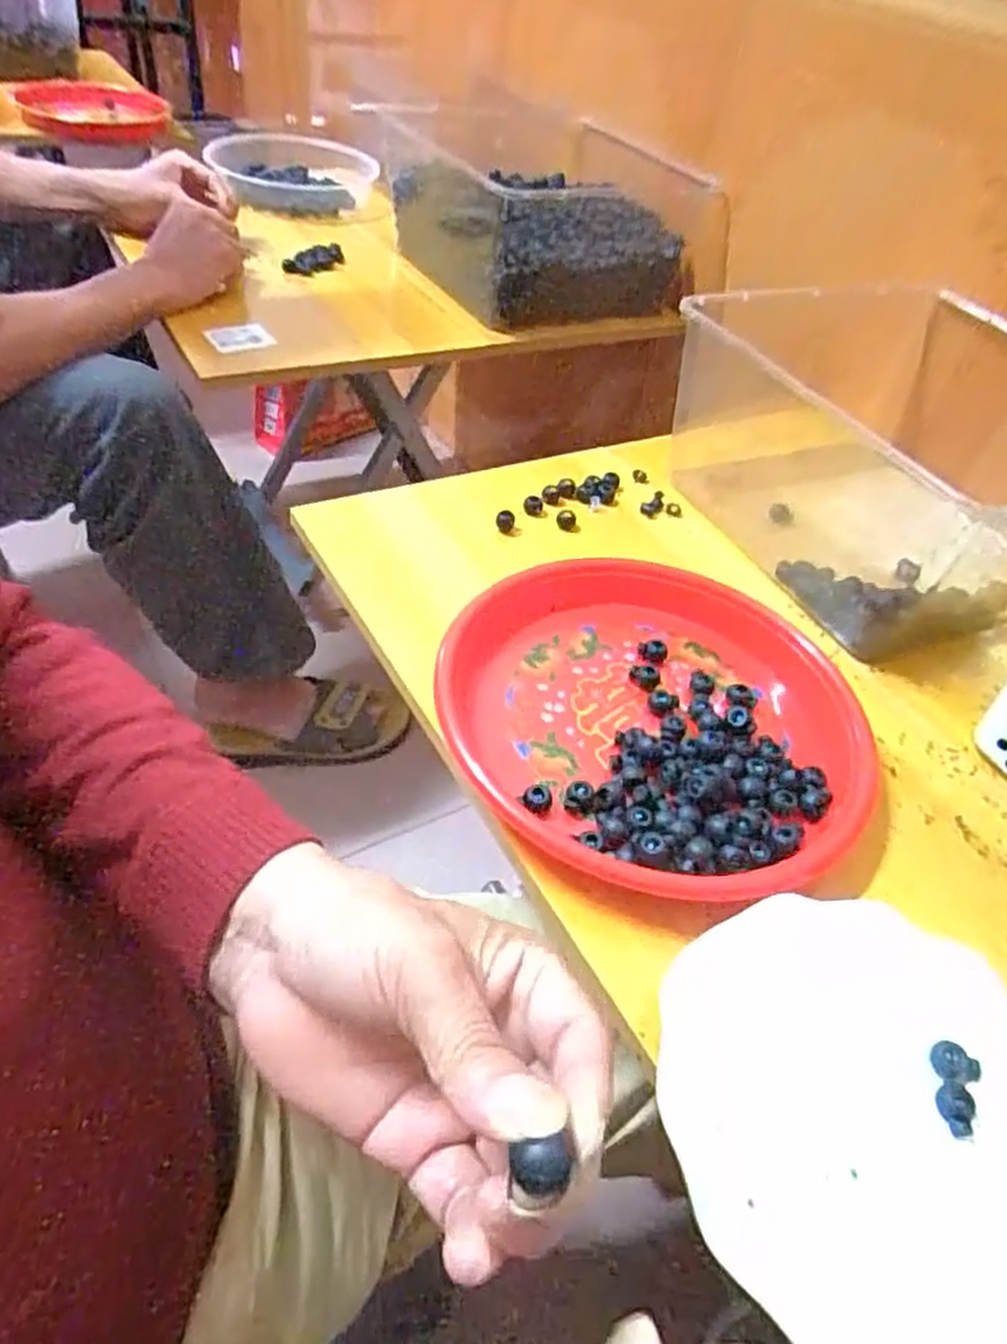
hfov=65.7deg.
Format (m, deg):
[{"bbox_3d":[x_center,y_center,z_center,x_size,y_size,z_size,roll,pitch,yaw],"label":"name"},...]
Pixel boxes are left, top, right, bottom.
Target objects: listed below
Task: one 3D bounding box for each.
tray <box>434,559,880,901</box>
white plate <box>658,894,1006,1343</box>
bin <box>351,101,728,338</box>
[{"bbox_3d":[0.089,0.021,0.464,0.254,0.028,0.255,13,46,5],"label":"tray"},{"bbox_3d":[0.157,0.185,0.325,0.180,0.021,0.177,4,46,-4],"label":"white plate"},{"bbox_3d":[0.028,-0.575,0.961,0.270,0.128,0.388,-17,52,-24],"label":"bin"}]

